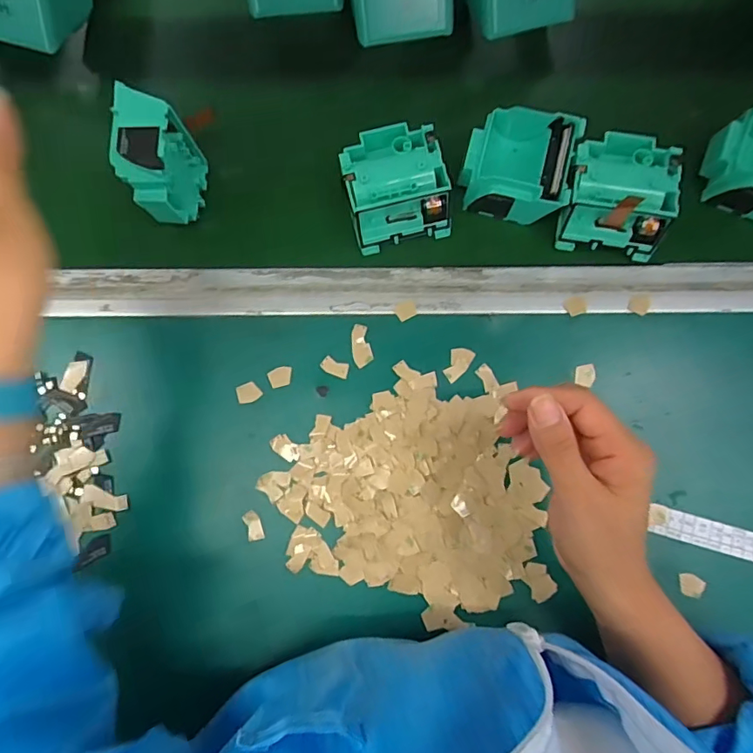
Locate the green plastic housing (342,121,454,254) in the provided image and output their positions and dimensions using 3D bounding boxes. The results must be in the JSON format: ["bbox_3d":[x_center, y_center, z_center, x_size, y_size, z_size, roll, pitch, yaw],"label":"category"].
[{"bbox_3d":[0.014,-0.146,0.390,0.073,0.036,0.080,-14,80,-3],"label":"green plastic housing"}]

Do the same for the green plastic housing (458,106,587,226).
[{"bbox_3d":[0.109,-0.164,0.395,0.083,0.039,0.081,17,80,3],"label":"green plastic housing"}]

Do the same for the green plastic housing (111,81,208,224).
[{"bbox_3d":[-0.159,-0.153,0.375,0.041,0.073,0.071,2,79,0],"label":"green plastic housing"}]

